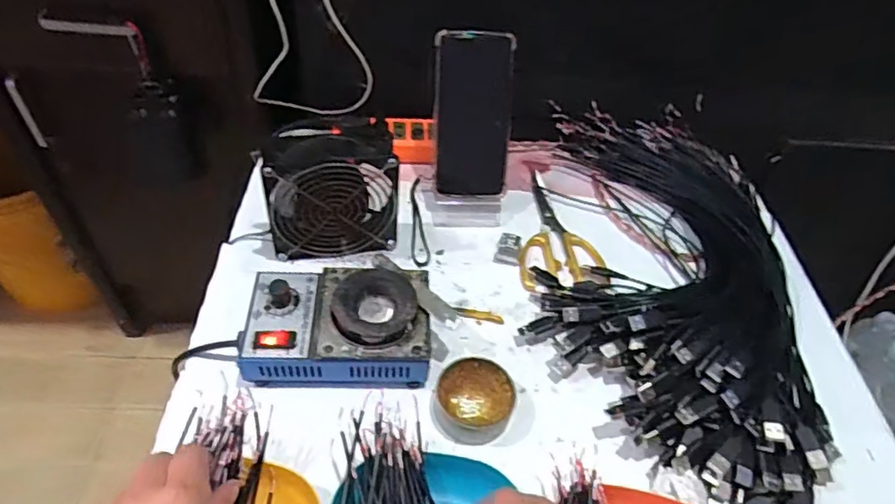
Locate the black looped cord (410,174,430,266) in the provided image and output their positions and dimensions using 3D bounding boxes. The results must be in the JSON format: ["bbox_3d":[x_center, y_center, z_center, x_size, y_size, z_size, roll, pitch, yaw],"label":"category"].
[{"bbox_3d":[-0.029,-0.034,0.625,0.019,0.009,0.125,2,49,-5],"label":"black looped cord"}]

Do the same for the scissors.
[{"bbox_3d":[0.119,-0.028,0.632,0.086,0.013,0.174,5,49,-3],"label":"scissors"}]

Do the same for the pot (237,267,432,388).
[{"bbox_3d":[-0.090,0.062,0.492,0.150,0.062,0.110,1,50,-6],"label":"pot"}]

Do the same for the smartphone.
[{"bbox_3d":[0.026,-0.139,0.604,0.078,0.164,0.005,2,17,-4],"label":"smartphone"}]

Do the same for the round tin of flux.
[{"bbox_3d":[0.021,0.121,0.476,0.062,0.024,0.064,3,49,-4],"label":"round tin of flux"}]

